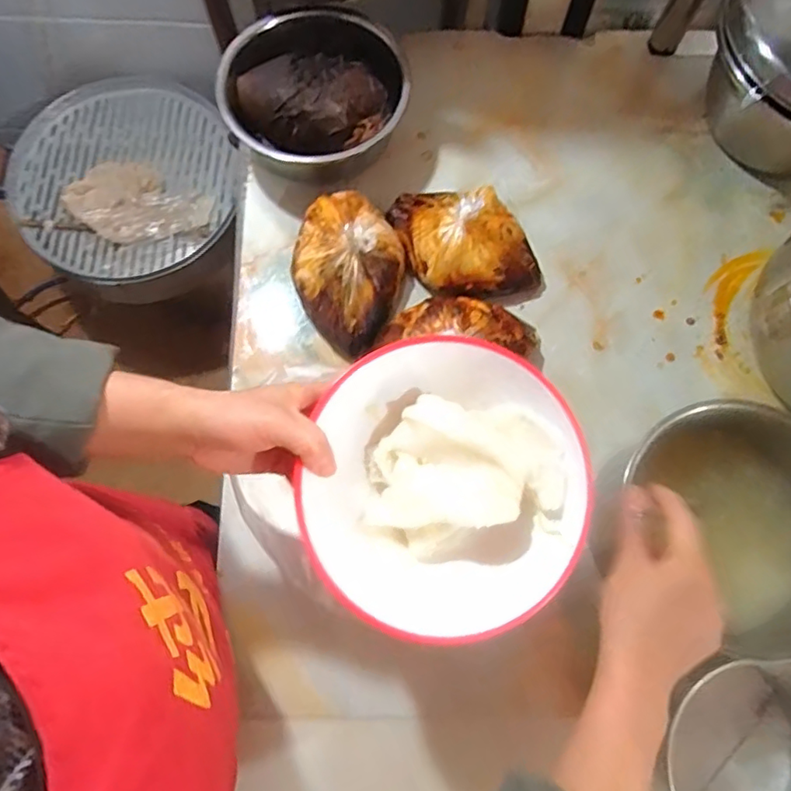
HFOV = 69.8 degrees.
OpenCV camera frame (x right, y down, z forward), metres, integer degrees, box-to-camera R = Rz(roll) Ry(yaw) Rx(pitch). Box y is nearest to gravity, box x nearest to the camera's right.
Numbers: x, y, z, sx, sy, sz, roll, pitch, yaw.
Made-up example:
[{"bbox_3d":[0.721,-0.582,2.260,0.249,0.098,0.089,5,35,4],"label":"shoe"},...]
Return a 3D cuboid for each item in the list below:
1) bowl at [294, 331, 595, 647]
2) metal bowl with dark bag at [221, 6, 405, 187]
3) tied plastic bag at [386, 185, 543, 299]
[{"bbox_3d":[0.037,0.064,0.397,0.186,0.065,0.197,0,75,0],"label":"bowl"},{"bbox_3d":[-0.089,-0.325,0.641,0.195,0.090,0.187,0,75,0],"label":"metal bowl with dark bag"},{"bbox_3d":[0.078,-0.170,0.615,0.156,0.072,0.126,-4,75,-1],"label":"tied plastic bag"}]

